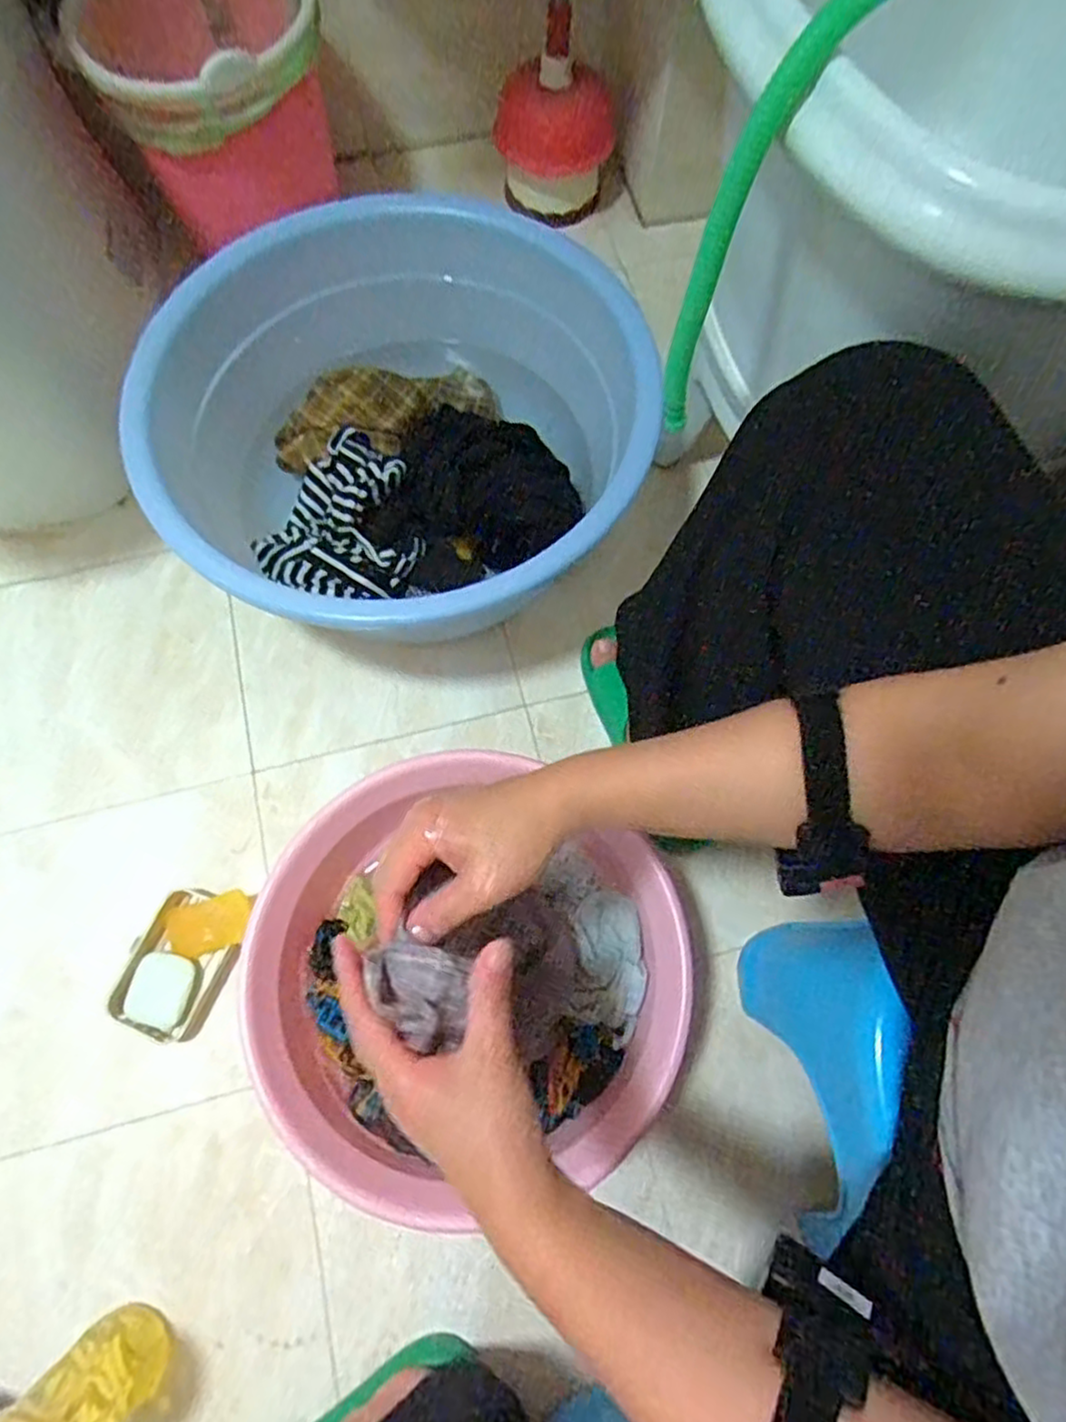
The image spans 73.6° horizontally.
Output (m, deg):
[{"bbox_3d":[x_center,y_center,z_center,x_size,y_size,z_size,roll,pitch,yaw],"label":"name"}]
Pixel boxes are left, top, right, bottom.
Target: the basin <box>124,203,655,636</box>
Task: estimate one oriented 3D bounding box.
[{"bbox_3d":[-0.119,-0.284,0.743,0.473,0.217,0.481,0,71,0],"label":"basin"}]

